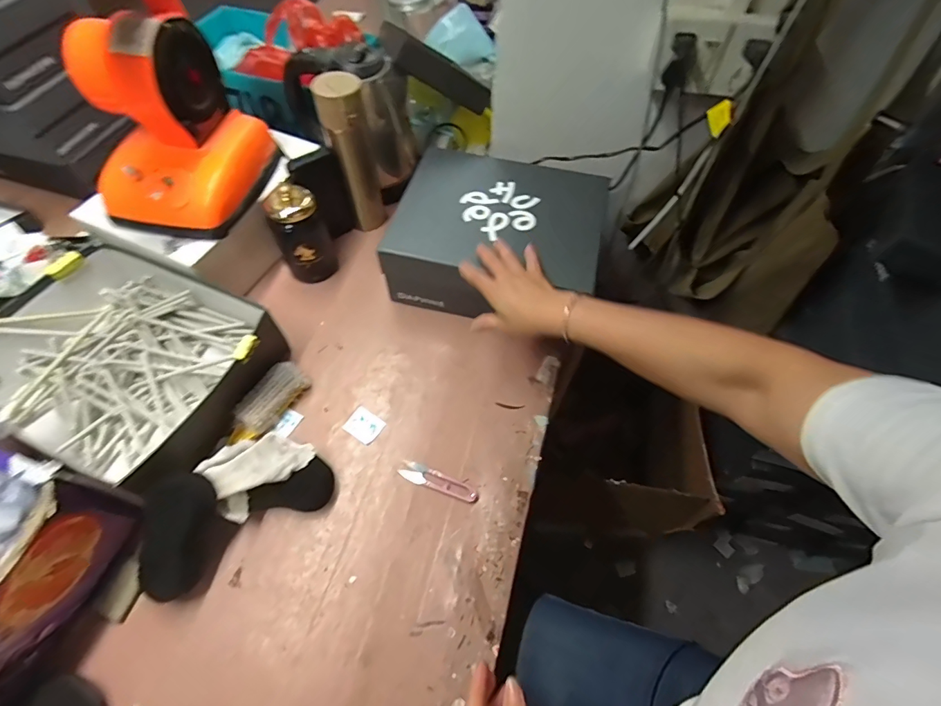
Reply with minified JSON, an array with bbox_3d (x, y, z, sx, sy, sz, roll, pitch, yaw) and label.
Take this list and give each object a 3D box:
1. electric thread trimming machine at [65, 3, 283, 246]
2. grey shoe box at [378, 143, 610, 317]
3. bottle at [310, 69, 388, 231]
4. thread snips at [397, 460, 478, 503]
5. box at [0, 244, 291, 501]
[{"bbox_3d":[-0.399,-0.297,0.580,0.163,0.198,0.200,10,59,8],"label":"electric thread trimming machine"},{"bbox_3d":[0.039,-0.183,0.683,0.287,0.111,0.233,9,59,8],"label":"grey shoe box"},{"bbox_3d":[-0.183,-0.307,0.700,0.066,0.240,0.065,-16,60,-10],"label":"bottle"},{"bbox_3d":[-0.040,0.162,0.561,0.104,0.004,0.026,18,60,9],"label":"thread snips"},{"bbox_3d":[-0.452,0.007,0.585,0.335,0.091,0.262,25,62,12],"label":"box"}]

